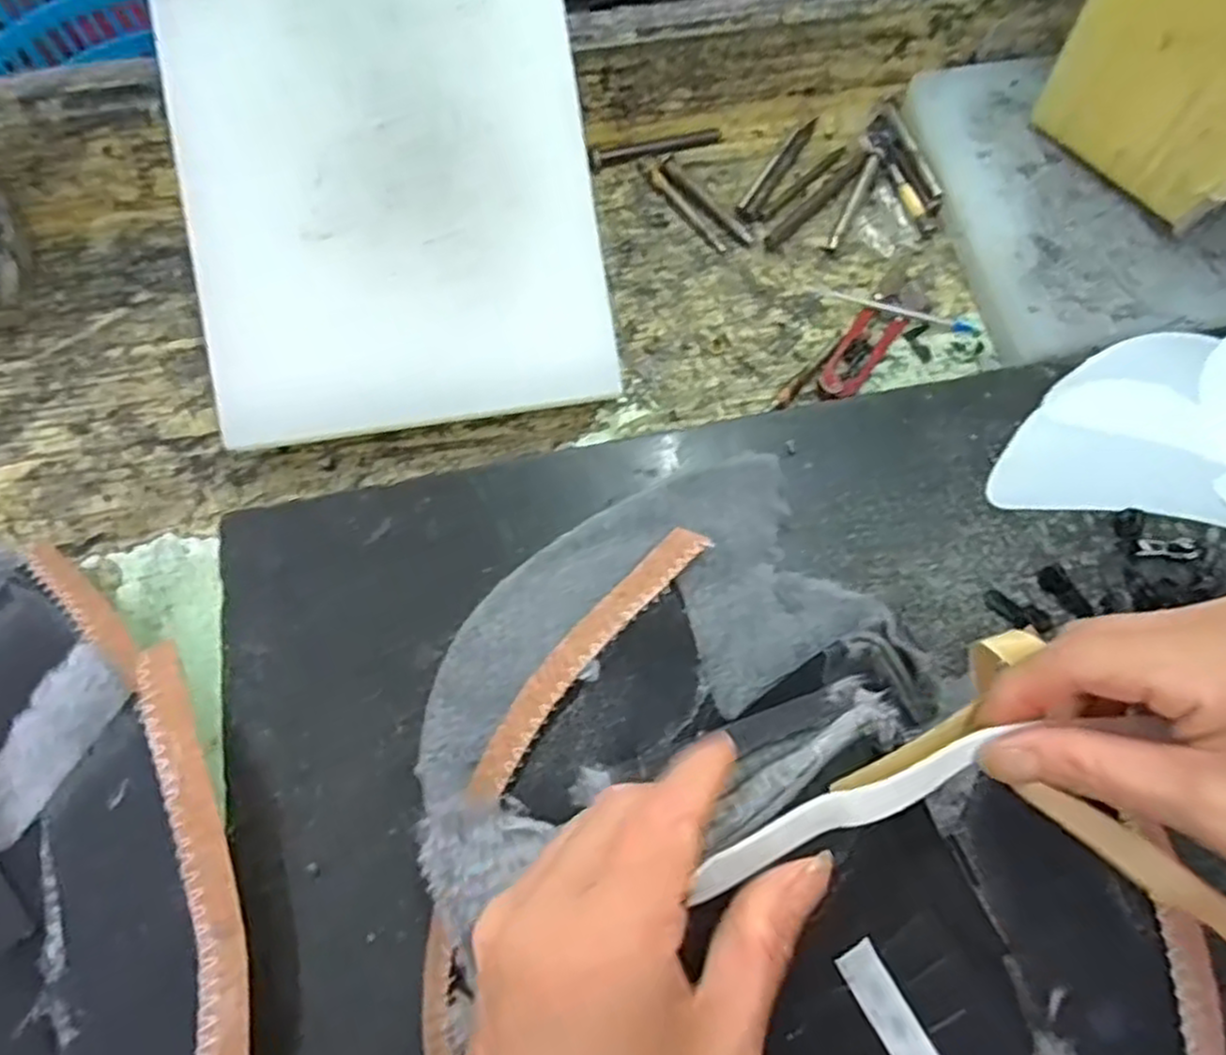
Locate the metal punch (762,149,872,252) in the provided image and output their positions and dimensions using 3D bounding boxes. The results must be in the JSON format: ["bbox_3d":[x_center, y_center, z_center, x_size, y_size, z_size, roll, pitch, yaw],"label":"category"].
[{"bbox_3d":[0.124,-0.199,0.447,0.011,0.011,0.095,42,74,15],"label":"metal punch"}]

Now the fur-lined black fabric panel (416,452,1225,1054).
[{"bbox_3d":[0.056,0.119,0.245,0.226,0.079,0.314,-28,69,-11],"label":"fur-lined black fabric panel"}]

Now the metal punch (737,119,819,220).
[{"bbox_3d":[0.103,-0.226,0.457,0.014,0.009,0.091,30,71,11],"label":"metal punch"}]

